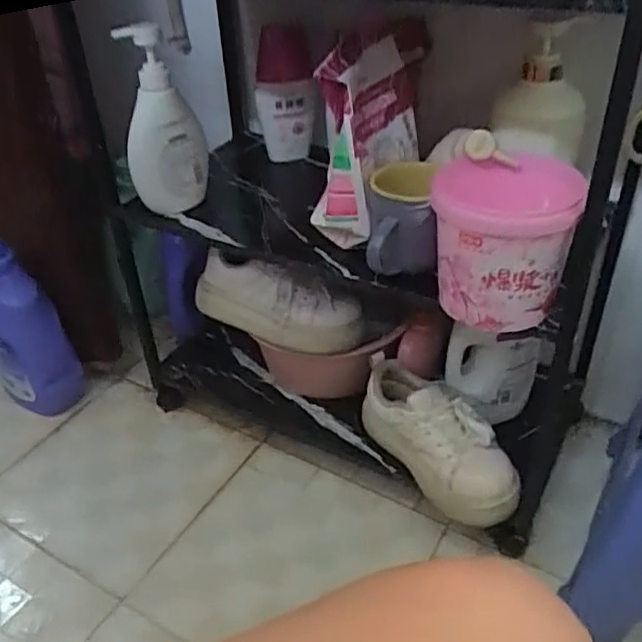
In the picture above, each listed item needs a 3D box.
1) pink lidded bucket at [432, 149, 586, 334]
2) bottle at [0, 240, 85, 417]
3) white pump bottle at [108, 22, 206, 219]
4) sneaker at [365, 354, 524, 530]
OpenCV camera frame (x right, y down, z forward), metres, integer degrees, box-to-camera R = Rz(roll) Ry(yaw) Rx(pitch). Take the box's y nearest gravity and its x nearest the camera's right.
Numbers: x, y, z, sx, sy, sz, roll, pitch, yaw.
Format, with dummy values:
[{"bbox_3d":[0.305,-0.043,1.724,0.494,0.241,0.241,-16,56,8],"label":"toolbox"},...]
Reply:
[{"bbox_3d":[0.172,-0.079,0.640,0.123,0.124,0.137,4,38,8],"label":"pink lidded bucket"},{"bbox_3d":[-0.458,0.025,1.011,0.112,0.310,0.106,-25,43,-27],"label":"bottle"},{"bbox_3d":[-0.189,-0.228,0.779,0.095,0.223,0.067,-13,38,-11],"label":"white pump bottle"},{"bbox_3d":[0.141,0.149,0.837,0.094,0.115,0.253,-25,43,-27],"label":"sneaker"}]

